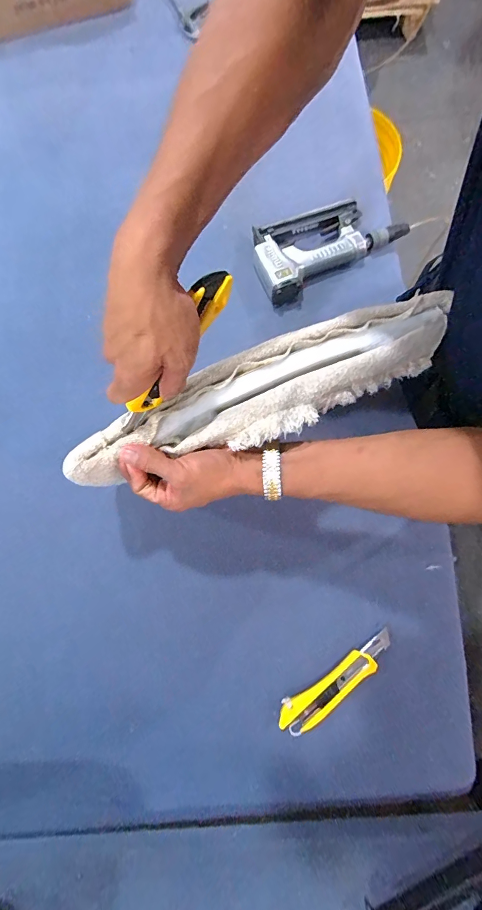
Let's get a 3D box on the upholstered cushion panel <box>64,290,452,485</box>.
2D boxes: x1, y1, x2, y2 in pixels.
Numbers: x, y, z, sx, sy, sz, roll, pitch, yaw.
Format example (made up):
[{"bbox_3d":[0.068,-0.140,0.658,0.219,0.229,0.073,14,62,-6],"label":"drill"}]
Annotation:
[{"bbox_3d":[0.016,-0.052,0.371,0.378,0.054,0.098,-22,73,-3],"label":"upholstered cushion panel"}]

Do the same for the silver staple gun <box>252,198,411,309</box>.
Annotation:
[{"bbox_3d":[0.128,-0.340,0.613,0.238,0.042,0.114,-30,79,-5],"label":"silver staple gun"}]

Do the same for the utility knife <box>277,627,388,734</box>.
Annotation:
[{"bbox_3d":[0.125,0.286,0.480,0.172,0.013,0.038,-32,80,-6],"label":"utility knife"}]

